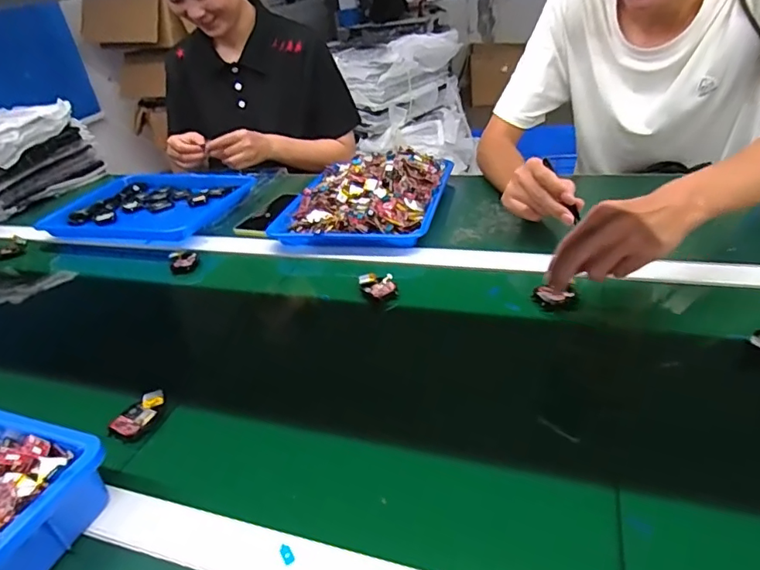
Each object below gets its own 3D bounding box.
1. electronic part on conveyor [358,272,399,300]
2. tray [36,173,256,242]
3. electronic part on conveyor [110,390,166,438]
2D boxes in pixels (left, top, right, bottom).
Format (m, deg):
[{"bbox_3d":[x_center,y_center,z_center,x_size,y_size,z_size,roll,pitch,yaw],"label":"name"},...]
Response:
[{"bbox_3d":[-0.003,0.000,0.660,0.042,0.016,0.044,-12,33,-7],"label":"electronic part on conveyor"},{"bbox_3d":[-0.413,-0.150,0.958,0.332,0.032,0.244,4,35,17],"label":"tray"},{"bbox_3d":[-0.238,0.127,0.514,0.032,0.017,0.053,8,36,23],"label":"electronic part on conveyor"}]

